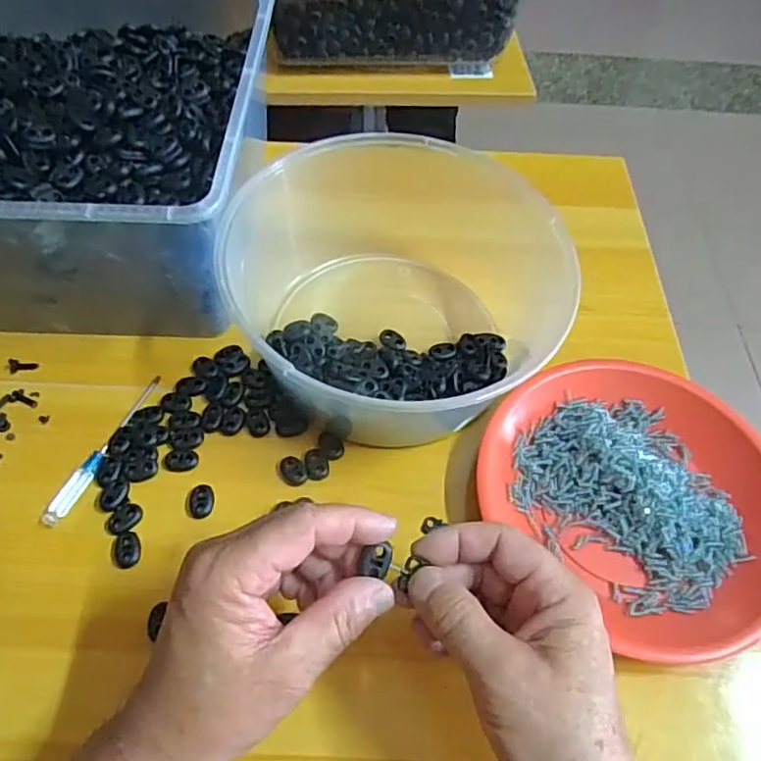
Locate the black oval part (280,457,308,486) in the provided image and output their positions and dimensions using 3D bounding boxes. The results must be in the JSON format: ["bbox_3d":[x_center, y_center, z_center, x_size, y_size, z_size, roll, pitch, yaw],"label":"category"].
[{"bbox_3d":[-0.058,0.060,0.399,0.016,0.005,0.020,-20,59,-15],"label":"black oval part"}]

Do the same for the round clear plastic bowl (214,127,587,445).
[{"bbox_3d":[0.017,-0.064,0.426,0.232,0.098,0.190,-19,59,-14],"label":"round clear plastic bowl"}]

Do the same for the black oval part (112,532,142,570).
[{"bbox_3d":[-0.155,0.104,0.367,0.017,0.004,0.021,-6,57,-6],"label":"black oval part"}]

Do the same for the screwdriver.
[{"bbox_3d":[-0.184,0.042,0.405,0.011,0.012,0.121,19,58,10],"label":"screwdriver"}]

